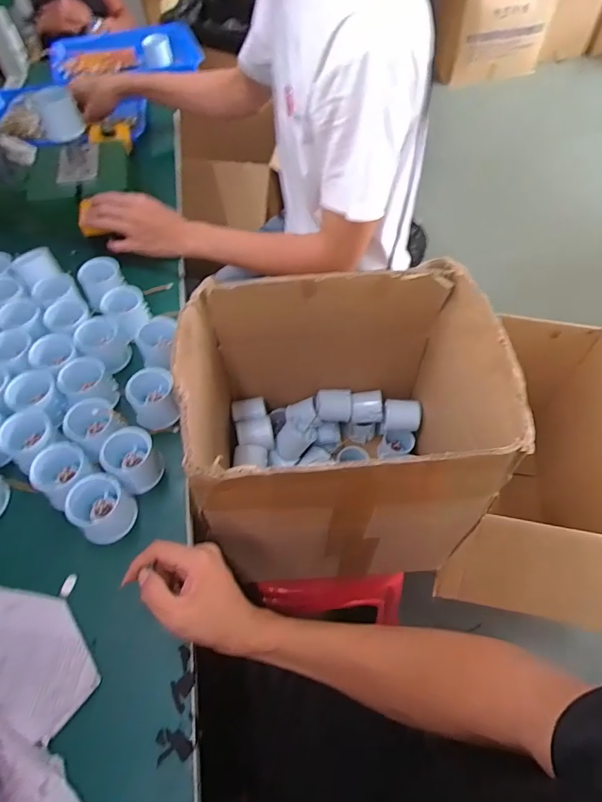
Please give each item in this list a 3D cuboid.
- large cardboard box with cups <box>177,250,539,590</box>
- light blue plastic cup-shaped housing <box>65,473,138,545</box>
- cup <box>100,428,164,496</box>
[{"bbox_3d":[0.046,0.038,0.632,0.342,0.344,0.310,-6,56,-3],"label":"large cardboard box with cups"},{"bbox_3d":[-0.208,0.112,0.482,0.059,0.047,0.054,-1,56,1],"label":"light blue plastic cup-shaped housing"},{"bbox_3d":[-0.185,0.063,0.510,0.057,0.046,0.061,-36,62,-20],"label":"cup"}]

